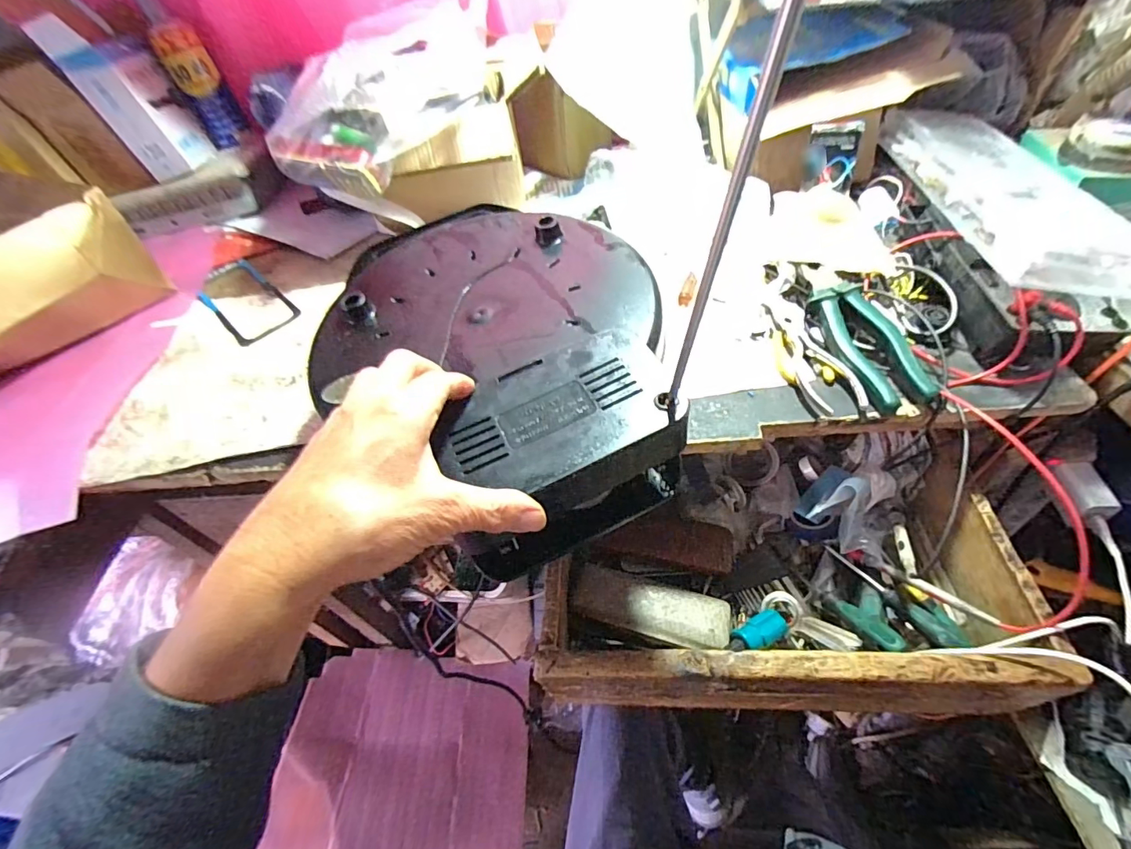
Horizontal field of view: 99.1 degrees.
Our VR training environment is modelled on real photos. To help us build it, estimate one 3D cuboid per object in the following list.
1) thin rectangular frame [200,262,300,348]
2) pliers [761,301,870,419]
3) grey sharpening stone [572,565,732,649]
[{"bbox_3d":[-0.428,-0.168,0.639,0.080,0.005,0.215,-39,56,-24],"label":"thin rectangular frame"},{"bbox_3d":[0.220,-0.068,0.452,0.048,0.018,0.148,-13,50,-5],"label":"pliers"},{"bbox_3d":[0.081,0.177,0.467,0.151,0.011,0.050,9,52,14],"label":"grey sharpening stone"}]

